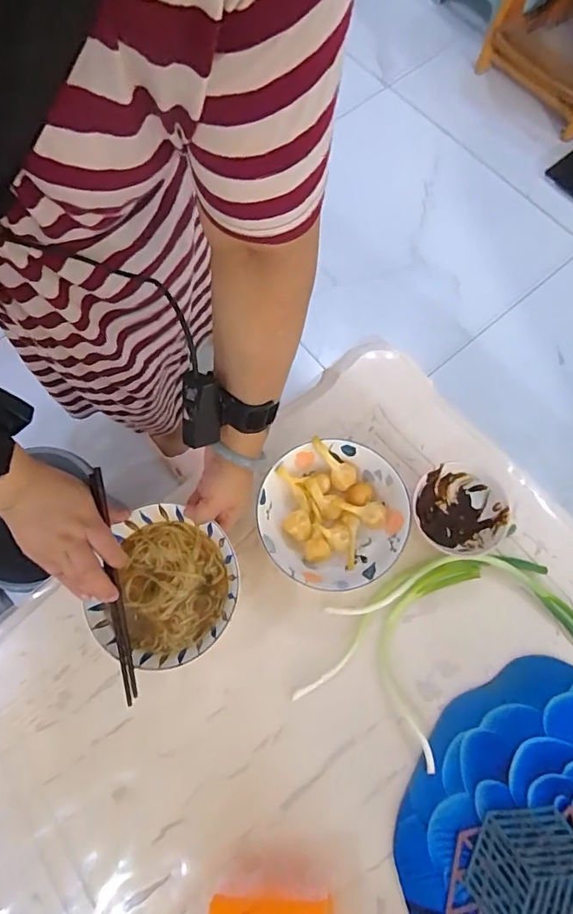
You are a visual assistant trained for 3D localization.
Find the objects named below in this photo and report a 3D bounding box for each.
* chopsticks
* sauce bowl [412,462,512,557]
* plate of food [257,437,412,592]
[{"bbox_3d":[-0.183,0.136,0.518,0.014,0.014,0.248,-9,92,-2],"label":"chopsticks"},{"bbox_3d":[0.203,0.066,0.592,0.102,0.057,0.107,0,72,1],"label":"sauce bowl"},{"bbox_3d":[0.055,0.069,0.587,0.168,0.042,0.168,-5,72,-1],"label":"plate of food"}]

